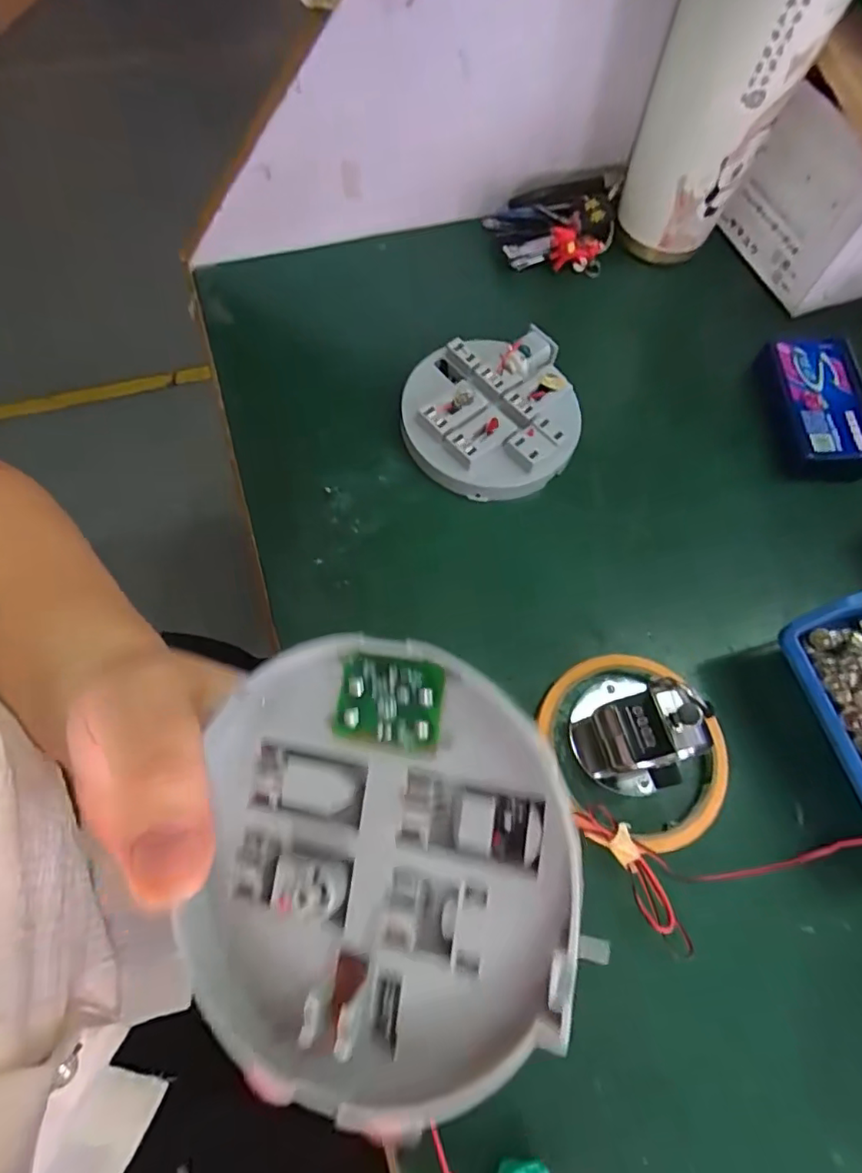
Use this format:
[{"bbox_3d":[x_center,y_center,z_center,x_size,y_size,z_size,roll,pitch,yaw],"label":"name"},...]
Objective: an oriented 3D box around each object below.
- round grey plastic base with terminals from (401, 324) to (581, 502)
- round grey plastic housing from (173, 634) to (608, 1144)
[{"bbox_3d":[0.034,-0.101,0.329,0.097,0.029,0.097,1,67,-1],"label":"round grey plastic base with terminals"},{"bbox_3d":[-0.019,0.067,0.142,0.107,0.016,0.102,-11,78,16],"label":"round grey plastic housing"}]

